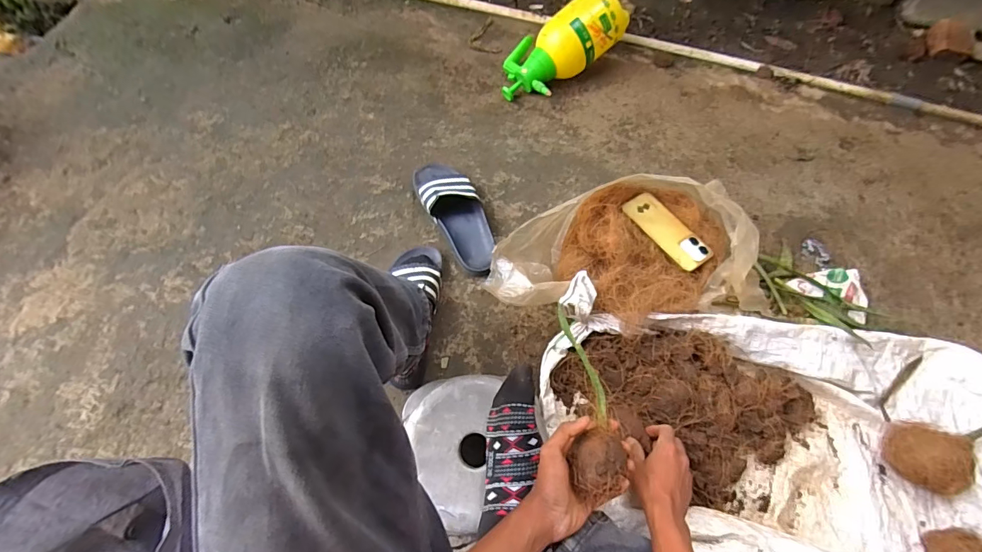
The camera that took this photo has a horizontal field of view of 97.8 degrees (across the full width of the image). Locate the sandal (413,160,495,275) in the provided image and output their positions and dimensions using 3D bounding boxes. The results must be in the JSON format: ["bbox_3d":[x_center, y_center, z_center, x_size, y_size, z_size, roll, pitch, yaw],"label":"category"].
[{"bbox_3d":[-0.067,-0.124,0.827,0.102,0.062,0.251,-26,73,-11],"label":"sandal"}]

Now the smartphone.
[{"bbox_3d":[0.312,-0.081,0.765,0.073,0.008,0.167,-34,67,-15],"label":"smartphone"}]

